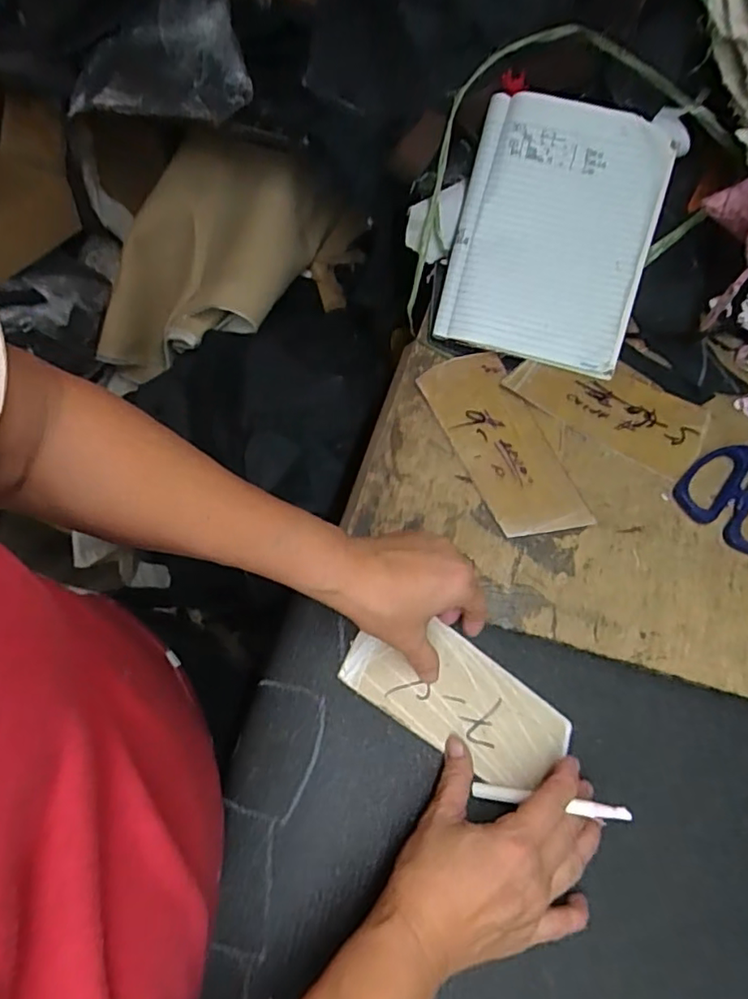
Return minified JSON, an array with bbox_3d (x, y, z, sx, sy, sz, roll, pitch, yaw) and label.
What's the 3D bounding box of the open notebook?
[{"bbox_3d":[0.145,-0.212,0.479,0.152,0.022,0.196,15,97,4],"label":"open notebook"}]

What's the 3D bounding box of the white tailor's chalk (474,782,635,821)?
[{"bbox_3d":[0.105,0.182,0.359,0.091,0.005,0.008,-2,66,24],"label":"white tailor's chalk"}]

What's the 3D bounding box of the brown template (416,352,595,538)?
[{"bbox_3d":[0.101,-0.043,0.471,0.068,0.007,0.163,-24,71,-7],"label":"brown template"}]

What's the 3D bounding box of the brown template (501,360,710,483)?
[{"bbox_3d":[0.192,-0.080,0.487,0.155,0.007,0.072,30,73,6],"label":"brown template"}]

